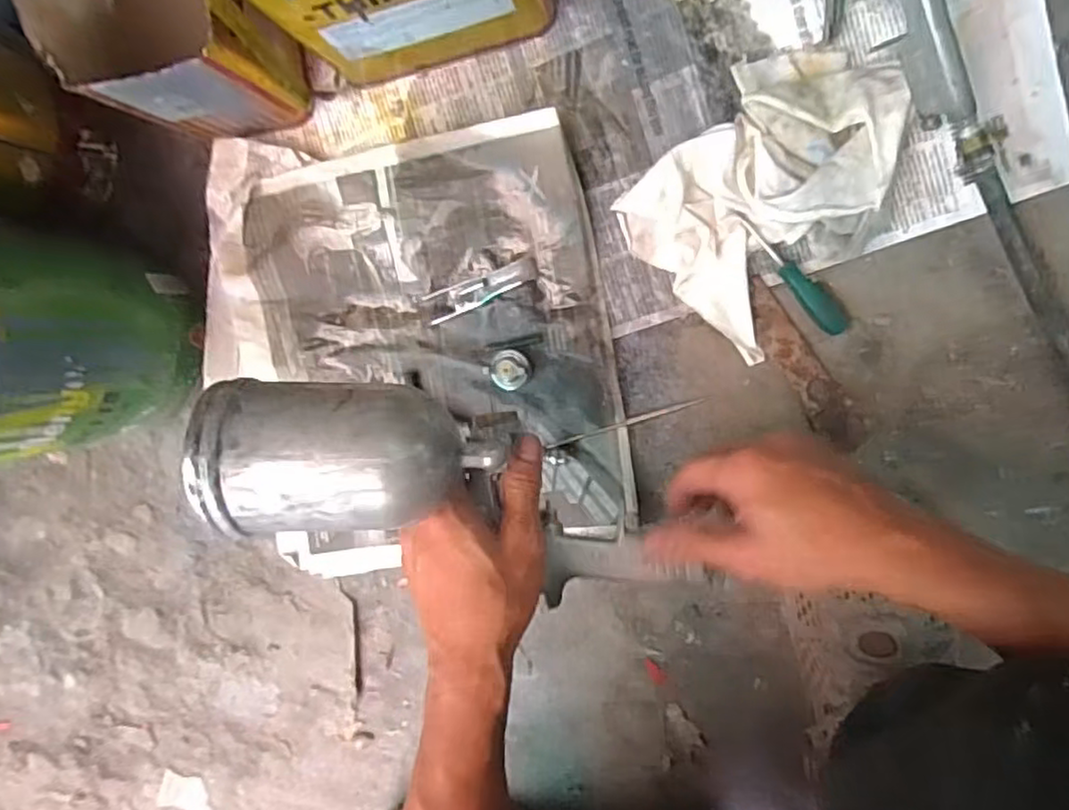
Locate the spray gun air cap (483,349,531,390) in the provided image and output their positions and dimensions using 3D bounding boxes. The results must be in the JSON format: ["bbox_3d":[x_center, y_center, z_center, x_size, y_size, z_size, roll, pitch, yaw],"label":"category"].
[{"bbox_3d":[-0.019,-0.027,0.512,0.032,0.019,0.032,1,96,11],"label":"spray gun air cap"}]

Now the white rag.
[{"bbox_3d":[0.168,-0.156,0.461,0.144,0.044,0.183,42,102,4],"label":"white rag"}]

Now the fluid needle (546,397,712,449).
[{"bbox_3d":[0.070,0.014,0.509,0.126,0.007,0.005,-17,96,6],"label":"fluid needle"}]

